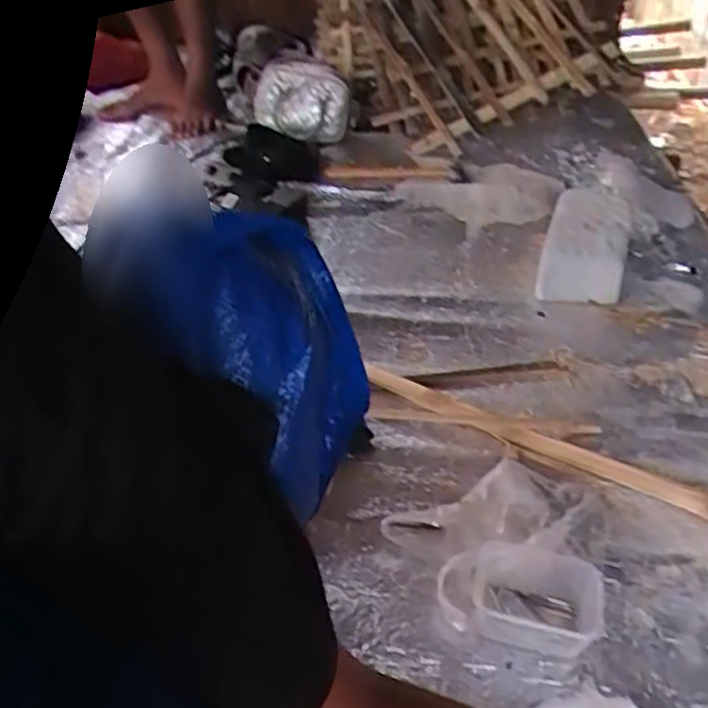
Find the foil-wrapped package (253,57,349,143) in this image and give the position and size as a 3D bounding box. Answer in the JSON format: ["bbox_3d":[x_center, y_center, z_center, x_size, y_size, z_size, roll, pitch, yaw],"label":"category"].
[{"bbox_3d":[-0.116,-0.549,1.475,0.228,0.158,0.045,25,24,17],"label":"foil-wrapped package"}]

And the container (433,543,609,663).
[{"bbox_3d":[0.143,0.211,0.600,0.136,0.049,0.084,8,39,15],"label":"container"}]

